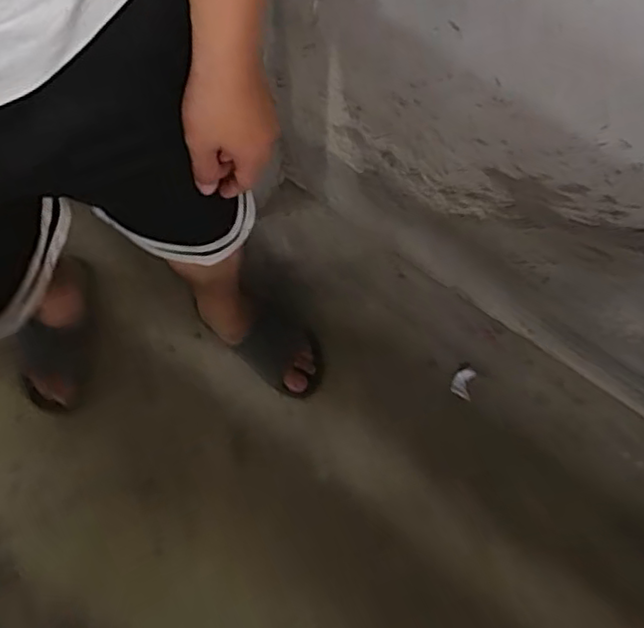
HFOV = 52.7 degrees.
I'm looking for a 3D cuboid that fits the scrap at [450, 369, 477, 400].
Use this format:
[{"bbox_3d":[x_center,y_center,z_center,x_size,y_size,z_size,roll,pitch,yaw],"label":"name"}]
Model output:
[{"bbox_3d":[0.251,0.121,1.158,0.038,0.006,0.054,18,73,5],"label":"scrap"}]

